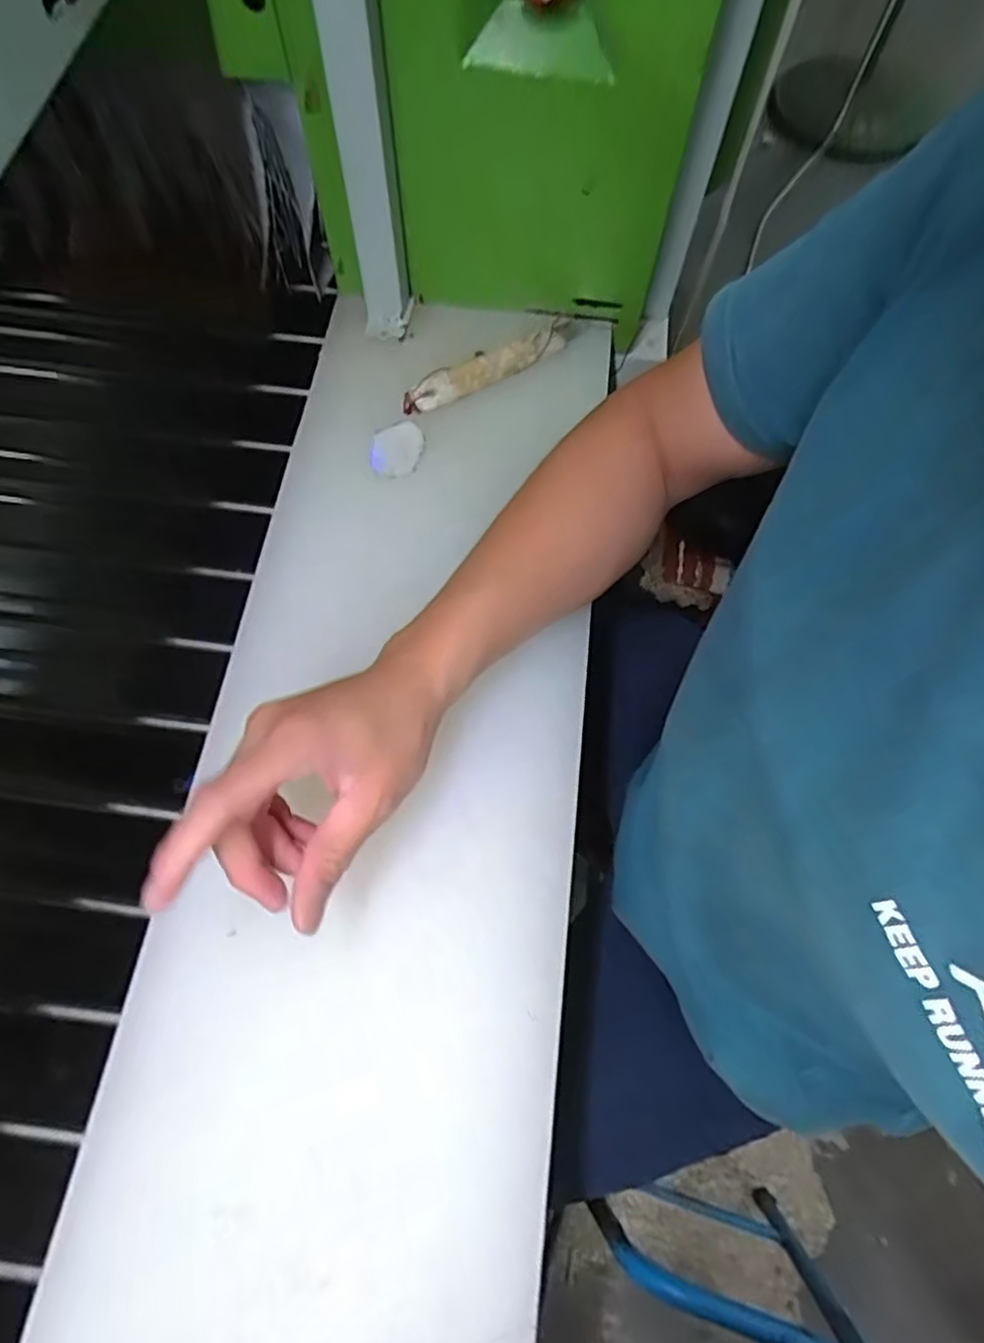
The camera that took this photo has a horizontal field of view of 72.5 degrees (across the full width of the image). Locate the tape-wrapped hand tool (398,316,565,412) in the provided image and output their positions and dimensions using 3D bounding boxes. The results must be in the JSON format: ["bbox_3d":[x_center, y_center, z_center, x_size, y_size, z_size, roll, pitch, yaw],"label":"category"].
[{"bbox_3d":[-0.002,-0.248,0.539,0.155,0.010,0.030,-32,73,-12],"label":"tape-wrapped hand tool"}]

